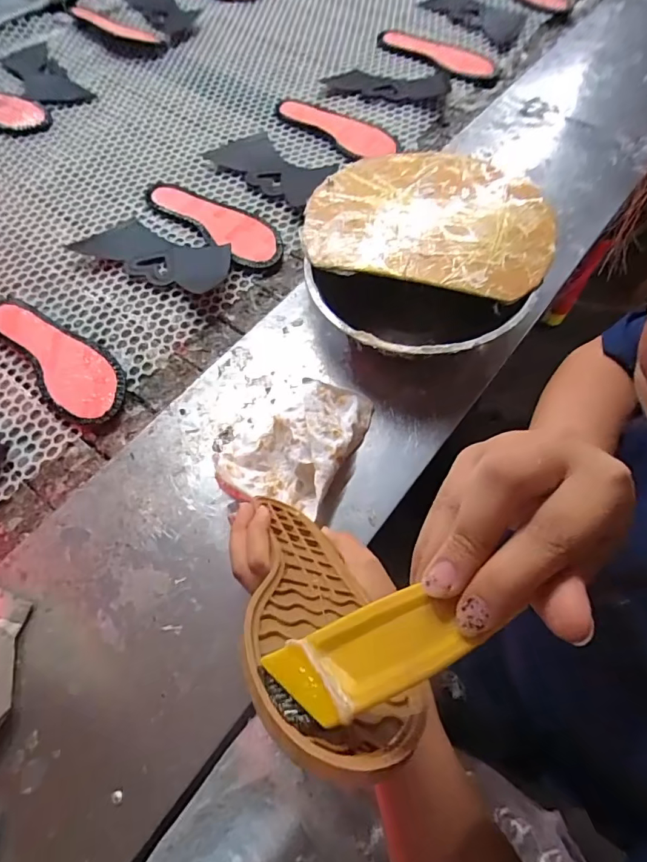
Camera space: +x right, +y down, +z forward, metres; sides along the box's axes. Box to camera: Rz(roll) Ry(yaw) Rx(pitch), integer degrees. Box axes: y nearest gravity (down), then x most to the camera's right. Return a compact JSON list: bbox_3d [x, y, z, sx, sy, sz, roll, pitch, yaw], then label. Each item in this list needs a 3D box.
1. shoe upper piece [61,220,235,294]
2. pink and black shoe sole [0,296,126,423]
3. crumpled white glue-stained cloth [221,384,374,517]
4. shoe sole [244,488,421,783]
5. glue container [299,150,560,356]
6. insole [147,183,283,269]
[{"bbox_3d":[-0.204,-0.220,0.582,0.193,0.031,0.079,24,66,11],"label":"shoe upper piece"},{"bbox_3d":[-0.296,-0.085,0.522,0.221,0.018,0.077,40,70,17],"label":"pink and black shoe sole"},{"bbox_3d":[-0.026,0.007,0.424,0.101,0.051,0.131,26,66,12],"label":"crumpled white glue-stained cloth"},{"bbox_3d":[-0.006,0.092,0.276,0.069,0.239,0.026,-5,102,-6],"label":"shoe sole"},{"bbox_3d":[0.098,-0.176,0.480,0.228,0.081,0.252,-7,64,-4],"label":"glue container"},{"bbox_3d":[-0.137,-0.278,0.615,0.220,0.018,0.081,40,66,22],"label":"insole"}]

